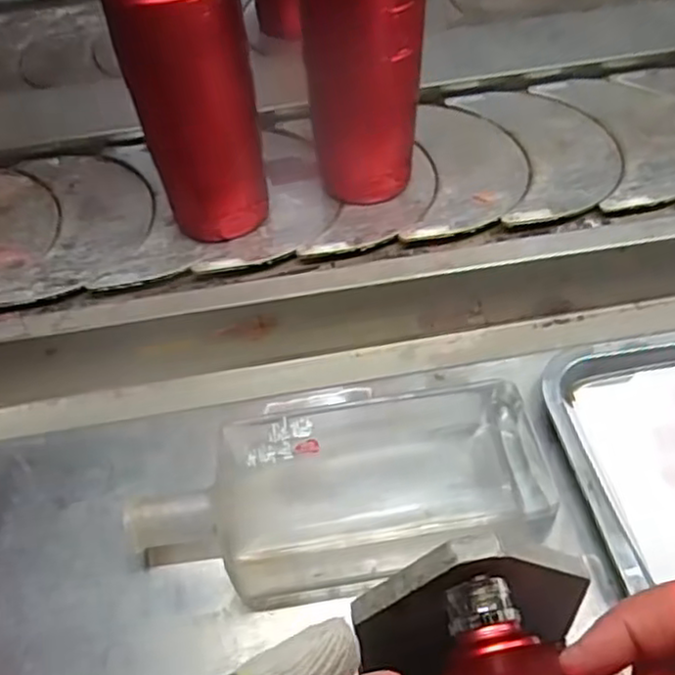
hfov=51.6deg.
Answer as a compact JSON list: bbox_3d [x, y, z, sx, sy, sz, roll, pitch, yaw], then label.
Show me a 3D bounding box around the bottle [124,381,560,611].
[{"bbox_3d":[0.004,0.088,0.388,0.233,0.047,0.102,-9,48,-1],"label":"bottle"}]

